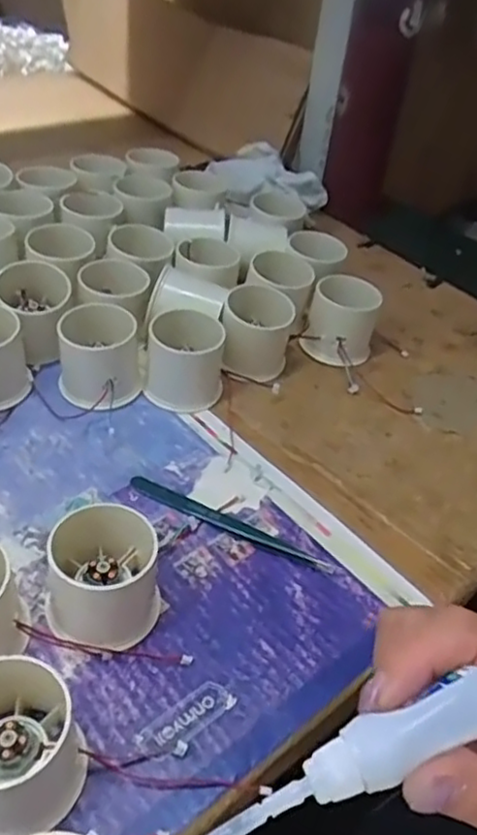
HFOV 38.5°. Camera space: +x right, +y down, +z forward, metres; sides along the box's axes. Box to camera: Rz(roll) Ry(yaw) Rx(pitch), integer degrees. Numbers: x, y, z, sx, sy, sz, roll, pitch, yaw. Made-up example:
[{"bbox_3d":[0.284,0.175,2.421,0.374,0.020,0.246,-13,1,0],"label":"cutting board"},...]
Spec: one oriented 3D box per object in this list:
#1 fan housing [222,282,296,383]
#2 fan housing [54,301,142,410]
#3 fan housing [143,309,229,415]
[{"bbox_3d":[0.014,-0.061,0.499,0.048,0.059,0.047,6,42,-4],"label":"fan housing"},{"bbox_3d":[-0.094,-0.039,0.459,0.054,0.052,0.056,-5,44,-15],"label":"fan housing"},{"bbox_3d":[-0.038,-0.037,0.471,0.054,0.055,0.049,2,42,-8],"label":"fan housing"}]

